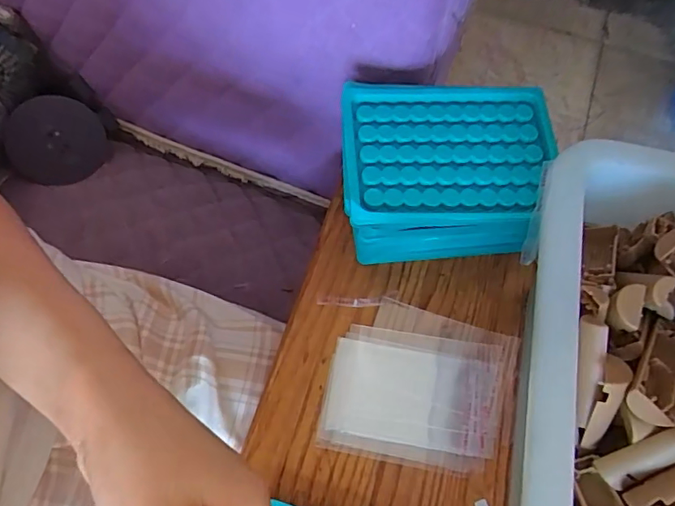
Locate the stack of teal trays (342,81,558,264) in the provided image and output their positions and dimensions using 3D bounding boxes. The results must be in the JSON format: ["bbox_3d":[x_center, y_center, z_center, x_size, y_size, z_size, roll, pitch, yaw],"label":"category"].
[{"bbox_3d":[0.068,-0.046,0.356,0.130,0.084,0.099,0,65,-2],"label":"stack of teal trays"}]

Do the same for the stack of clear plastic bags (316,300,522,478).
[{"bbox_3d":[0.054,0.086,0.339,0.116,0.006,0.098,13,65,4],"label":"stack of clear plastic bags"}]

